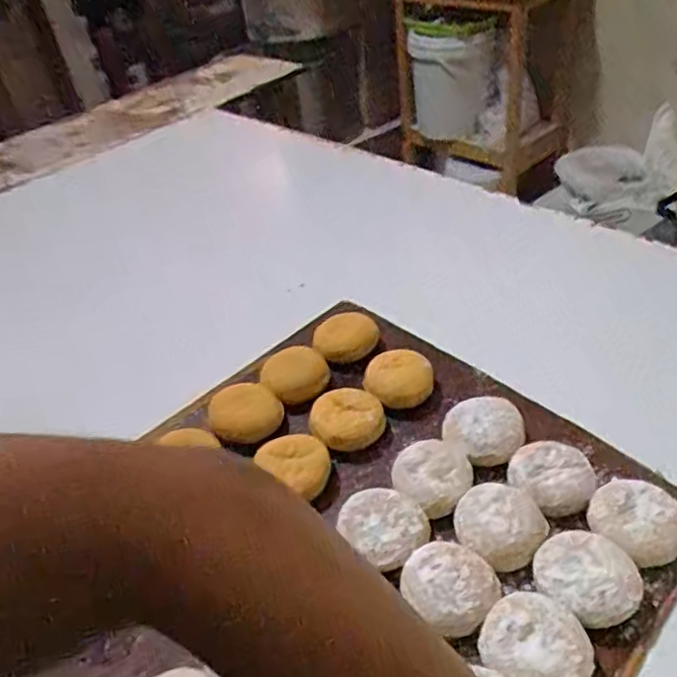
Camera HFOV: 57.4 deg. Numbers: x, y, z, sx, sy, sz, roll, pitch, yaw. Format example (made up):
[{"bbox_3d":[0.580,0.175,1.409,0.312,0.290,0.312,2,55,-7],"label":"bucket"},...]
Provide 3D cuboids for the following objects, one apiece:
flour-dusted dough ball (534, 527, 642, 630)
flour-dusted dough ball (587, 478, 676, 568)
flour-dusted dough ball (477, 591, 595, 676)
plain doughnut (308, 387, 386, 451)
[{"bbox_3d":[0.228,0.222,0.577,0.078,0.045,0.085,-4,38,3],"label":"flour-dusted dough ball"},{"bbox_3d":[0.298,0.184,0.620,0.081,0.038,0.088,-4,38,3],"label":"flour-dusted dough ball"},{"bbox_3d":[0.173,0.269,0.538,0.087,0.039,0.083,18,44,29],"label":"flour-dusted dough ball"},{"bbox_3d":[0.007,0.099,0.768,0.098,0.041,0.084,-11,38,-5],"label":"plain doughnut"}]

